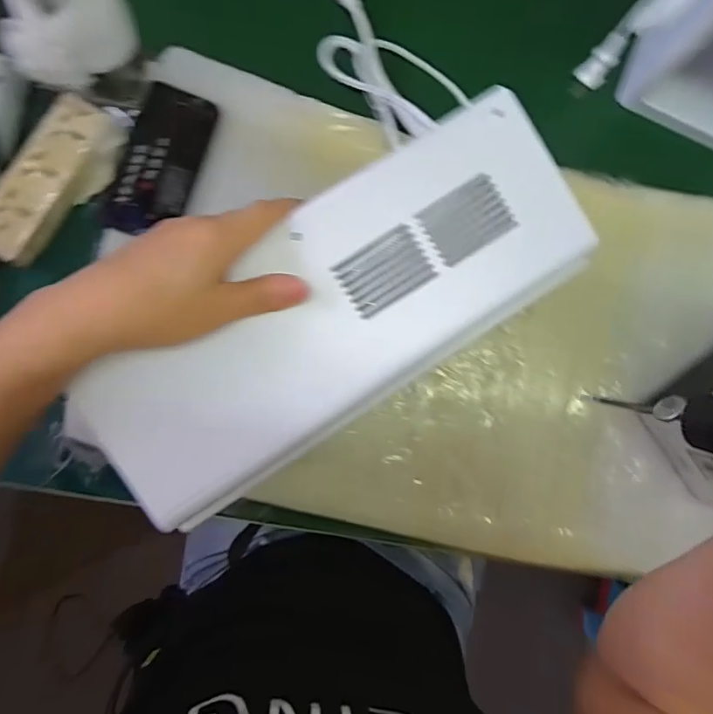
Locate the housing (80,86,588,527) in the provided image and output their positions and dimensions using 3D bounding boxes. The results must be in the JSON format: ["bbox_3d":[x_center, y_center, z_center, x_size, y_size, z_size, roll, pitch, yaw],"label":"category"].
[{"bbox_3d":[-0.005,-0.029,0.324,0.341,0.041,0.132,-37,90,-5],"label":"housing"}]

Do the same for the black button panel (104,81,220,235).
[{"bbox_3d":[-0.195,-0.194,0.493,0.072,0.011,0.150,16,85,-5],"label":"black button panel"}]

